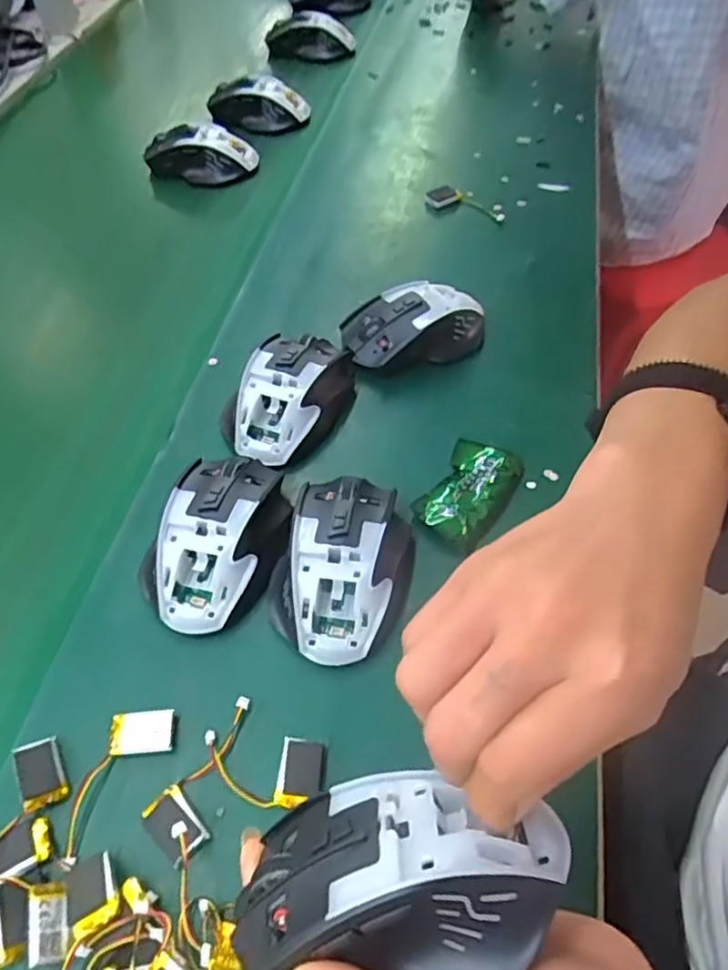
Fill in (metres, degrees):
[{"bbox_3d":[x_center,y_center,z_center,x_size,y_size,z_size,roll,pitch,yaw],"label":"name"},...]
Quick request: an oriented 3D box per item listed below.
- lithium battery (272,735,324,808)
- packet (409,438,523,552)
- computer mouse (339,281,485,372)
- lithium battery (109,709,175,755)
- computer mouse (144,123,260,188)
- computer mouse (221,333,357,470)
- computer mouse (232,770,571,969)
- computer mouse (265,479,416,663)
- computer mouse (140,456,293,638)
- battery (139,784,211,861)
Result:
[{"bbox_3d":[-0.031,0.144,0.321,0.022,0.004,0.031,14,55,-9],"label":"lithium battery"},{"bbox_3d":[0.069,0.007,0.422,0.049,0.025,0.081,26,62,21],"label":"packet"},{"bbox_3d":[0.041,-0.125,0.495,0.111,0.040,0.061,-19,56,-8],"label":"computer mouse"},{"bbox_3d":[-0.115,0.129,0.335,0.031,0.008,0.021,-7,56,0],"label":"lithium battery"},{"bbox_3d":[-0.175,-0.353,0.686,0.117,0.036,0.070,-15,56,-5],"label":"computer mouse"},{"bbox_3d":[-0.053,-0.065,0.454,0.070,0.038,0.109,17,59,16],"label":"computer mouse"},{"bbox_3d":[0.009,0.133,0.216,0.112,0.041,0.059,-17,19,13],"label":"computer mouse"},{"bbox_3d":[-0.011,0.044,0.374,0.073,0.038,0.111,11,58,12],"label":"computer mouse"},{"bbox_3d":[-0.086,0.029,0.387,0.074,0.038,0.113,12,58,13],"label":"computer mouse"},{"bbox_3d":[-0.090,0.164,0.310,0.019,0.009,0.031,-38,61,-20],"label":"battery"}]

